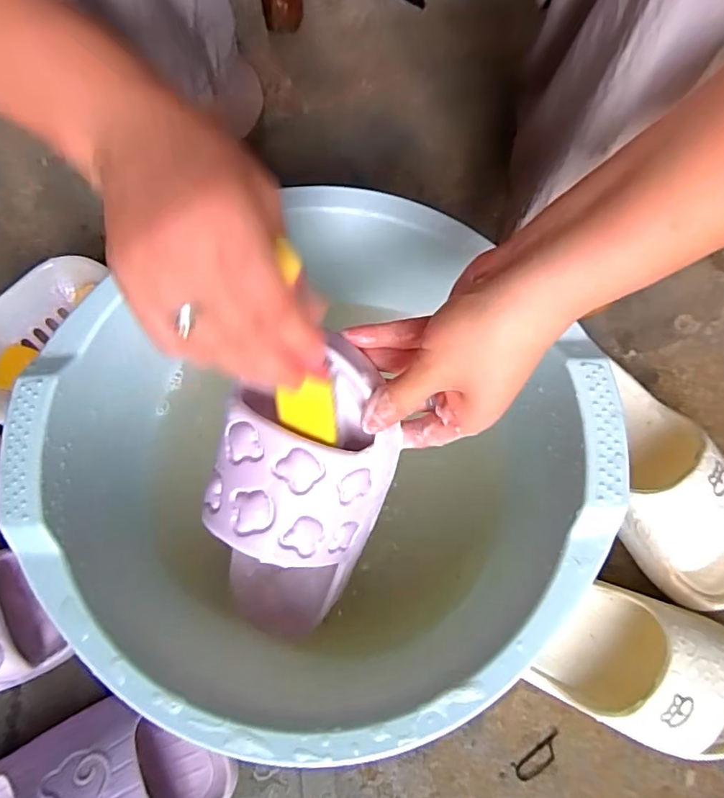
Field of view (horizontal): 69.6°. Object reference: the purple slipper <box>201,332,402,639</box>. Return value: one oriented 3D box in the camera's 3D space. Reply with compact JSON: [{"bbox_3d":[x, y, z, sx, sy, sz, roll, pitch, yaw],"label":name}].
[{"bbox_3d":[-0.045,0.078,0.337,0.103,0.242,0.074,16,33,4],"label":"purple slipper"}]

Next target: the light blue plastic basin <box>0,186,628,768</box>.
[{"bbox_3d":[-0.027,0.055,0.387,0.342,0.156,0.324,0,76,0],"label":"light blue plastic basin"}]

